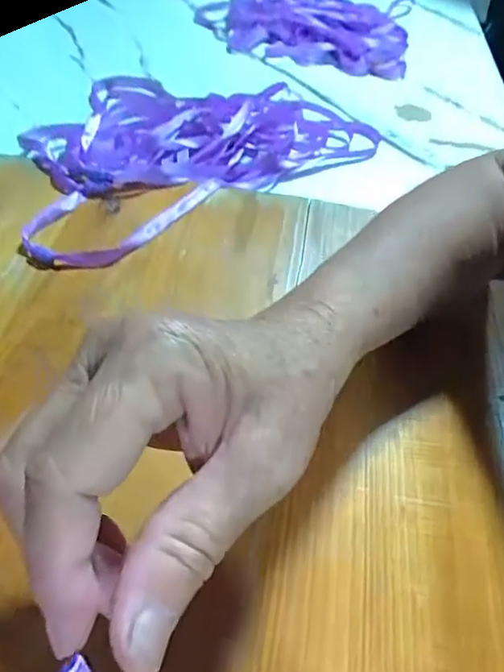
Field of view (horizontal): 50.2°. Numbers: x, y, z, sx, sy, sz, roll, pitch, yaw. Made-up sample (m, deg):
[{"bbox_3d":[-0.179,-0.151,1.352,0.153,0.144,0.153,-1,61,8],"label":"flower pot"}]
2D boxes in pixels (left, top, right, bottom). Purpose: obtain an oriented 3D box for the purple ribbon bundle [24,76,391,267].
[{"bbox_3d":[-0.085,-0.183,0.477,0.253,0.050,0.348,39,57,25],"label":"purple ribbon bundle"}]

